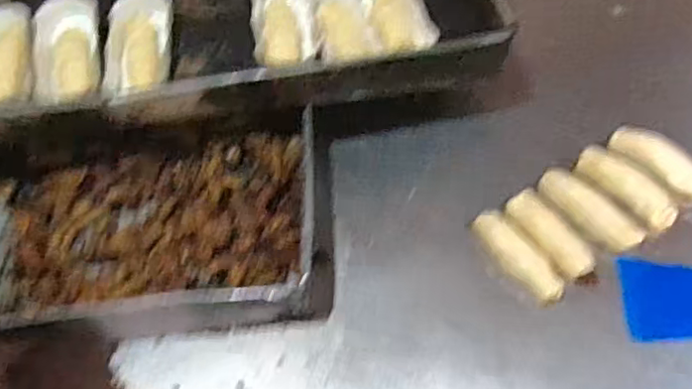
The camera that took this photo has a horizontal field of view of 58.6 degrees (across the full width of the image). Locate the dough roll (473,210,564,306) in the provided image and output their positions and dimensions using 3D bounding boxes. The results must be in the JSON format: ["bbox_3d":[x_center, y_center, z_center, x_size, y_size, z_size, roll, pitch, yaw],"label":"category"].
[{"bbox_3d":[0.157,0.057,0.575,0.034,0.020,0.104,-28,60,-14],"label":"dough roll"}]

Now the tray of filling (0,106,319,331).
[{"bbox_3d":[-0.213,0.026,0.602,0.378,0.066,0.210,-7,57,-1],"label":"tray of filling"}]

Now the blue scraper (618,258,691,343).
[{"bbox_3d":[0.295,0.094,0.552,0.084,0.008,0.077,4,57,6],"label":"blue scraper"}]

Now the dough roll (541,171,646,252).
[{"bbox_3d":[0.231,0.017,0.590,0.039,0.016,0.104,-36,62,-18],"label":"dough roll"}]

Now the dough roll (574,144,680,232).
[{"bbox_3d":[0.274,-0.005,0.607,0.050,0.024,0.105,-37,62,-19],"label":"dough roll"}]

